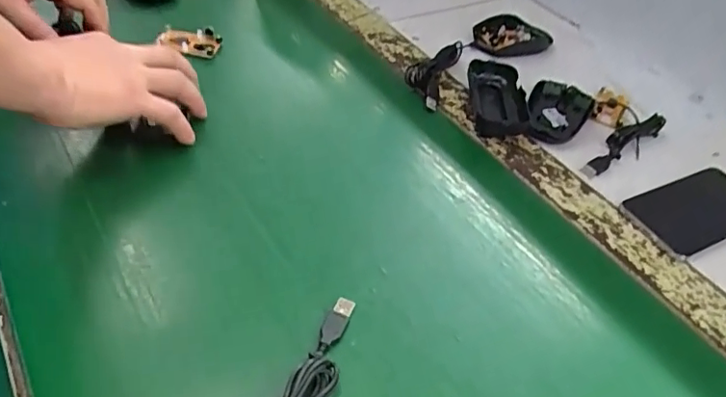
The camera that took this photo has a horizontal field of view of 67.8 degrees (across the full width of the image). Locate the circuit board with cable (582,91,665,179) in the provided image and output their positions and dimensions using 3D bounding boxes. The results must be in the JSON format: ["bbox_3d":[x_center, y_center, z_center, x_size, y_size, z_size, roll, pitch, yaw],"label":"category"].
[{"bbox_3d":[0.264,-0.065,0.542,0.070,0.014,0.155,21,47,14],"label":"circuit board with cable"}]

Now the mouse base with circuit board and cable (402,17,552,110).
[{"bbox_3d":[0.135,-0.170,0.622,0.246,0.022,0.071,-31,57,-31],"label":"mouse base with circuit board and cable"}]

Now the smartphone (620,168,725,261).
[{"bbox_3d":[0.299,0.009,0.481,0.135,0.004,0.070,-18,51,-23],"label":"smartphone"}]

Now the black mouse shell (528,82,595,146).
[{"bbox_3d":[0.201,-0.089,0.563,0.060,0.019,0.105,25,48,17],"label":"black mouse shell"}]

